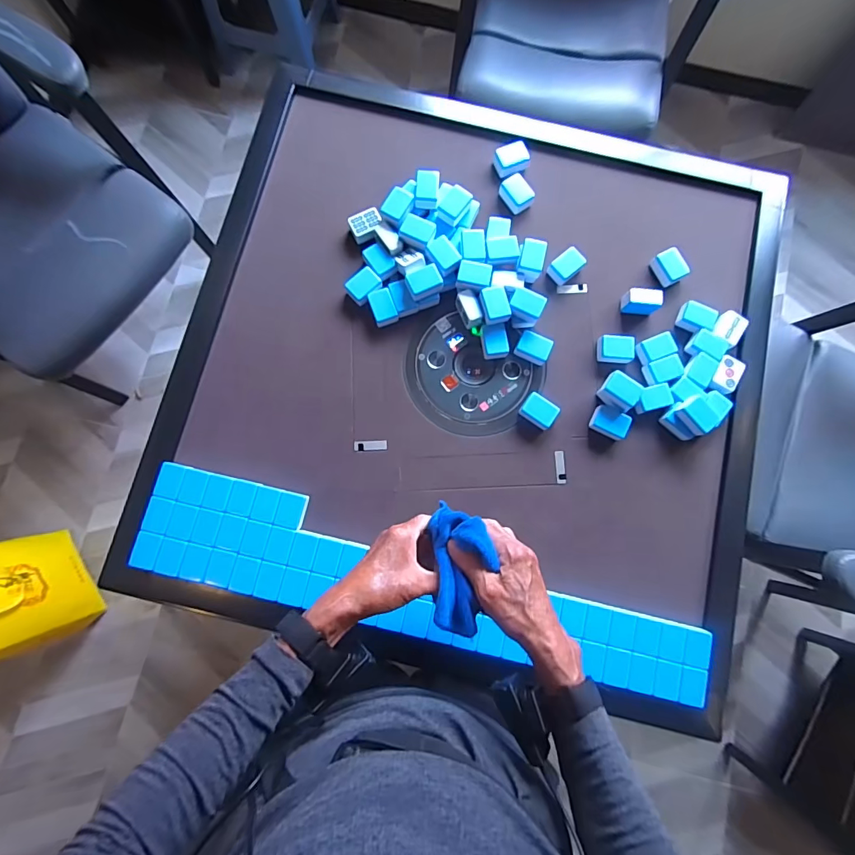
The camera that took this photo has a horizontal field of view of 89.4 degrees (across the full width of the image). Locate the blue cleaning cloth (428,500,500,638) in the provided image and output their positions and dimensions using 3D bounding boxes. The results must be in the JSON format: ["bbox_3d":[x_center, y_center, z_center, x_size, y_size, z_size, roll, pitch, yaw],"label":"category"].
[{"bbox_3d":[0.038,0.150,0.459,0.065,0.051,0.129,1,79,-1],"label":"blue cleaning cloth"}]

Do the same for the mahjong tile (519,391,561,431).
[{"bbox_3d":[0.182,-0.027,0.700,0.055,0.024,0.043,37,82,4],"label":"mahjong tile"}]

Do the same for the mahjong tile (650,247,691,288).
[{"bbox_3d":[0.424,-0.280,0.754,0.039,0.033,0.056,-25,83,-5],"label":"mahjong tile"}]

